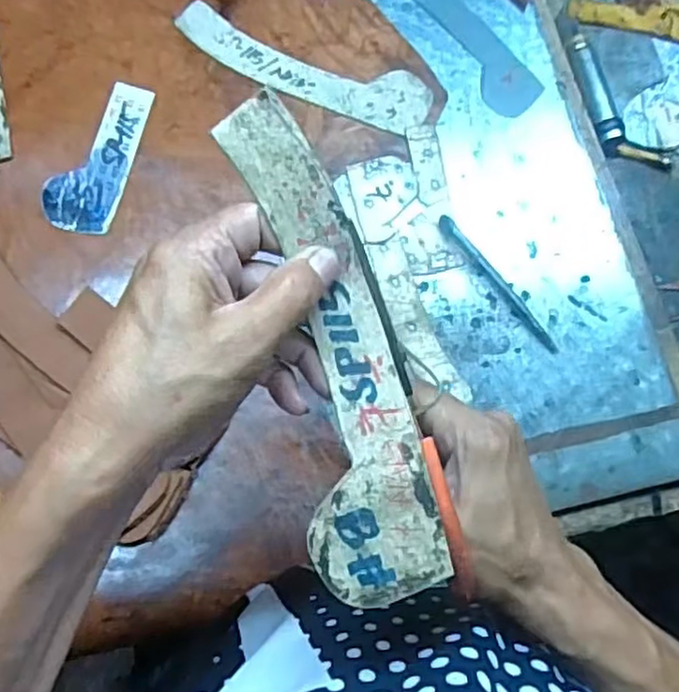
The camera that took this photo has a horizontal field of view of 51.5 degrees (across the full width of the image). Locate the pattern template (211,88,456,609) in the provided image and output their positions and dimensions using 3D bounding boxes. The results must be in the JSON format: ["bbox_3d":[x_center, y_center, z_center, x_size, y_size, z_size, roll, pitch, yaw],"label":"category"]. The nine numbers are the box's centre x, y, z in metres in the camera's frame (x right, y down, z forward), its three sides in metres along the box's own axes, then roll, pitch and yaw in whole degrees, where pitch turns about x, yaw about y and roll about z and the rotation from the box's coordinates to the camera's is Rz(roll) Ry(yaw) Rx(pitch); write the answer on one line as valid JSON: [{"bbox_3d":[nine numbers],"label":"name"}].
[{"bbox_3d":[-0.003,0.002,0.290,0.053,0.023,0.201,-15,90,-3],"label":"pattern template"}]

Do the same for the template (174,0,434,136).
[{"bbox_3d":[-0.027,-0.221,0.565,0.207,0.004,0.051,17,79,-4],"label":"template"}]

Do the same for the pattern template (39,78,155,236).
[{"bbox_3d":[-0.180,-0.142,0.523,0.051,0.004,0.121,15,76,-5],"label":"pattern template"}]

